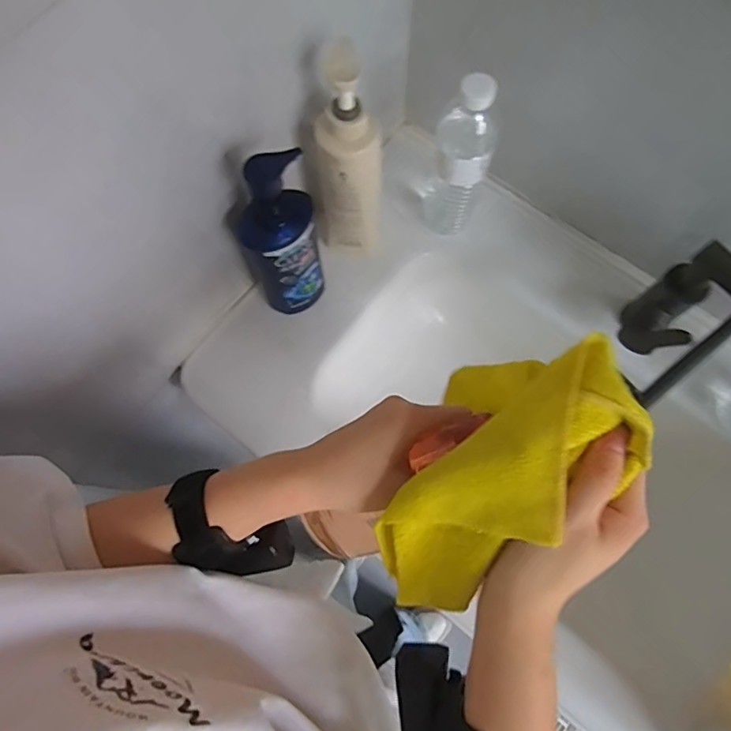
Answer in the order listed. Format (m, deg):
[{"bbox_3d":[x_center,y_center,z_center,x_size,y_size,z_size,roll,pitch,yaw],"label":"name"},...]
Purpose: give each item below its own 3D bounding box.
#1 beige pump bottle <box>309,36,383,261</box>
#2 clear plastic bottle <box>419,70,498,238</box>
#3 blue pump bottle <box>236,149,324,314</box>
[{"bbox_3d":[-0.021,-0.211,0.564,0.076,0.260,0.076,-7,75,-2],"label":"beige pump bottle"},{"bbox_3d":[0.101,-0.220,0.573,0.063,0.213,0.053,18,76,4],"label":"clear plastic bottle"},{"bbox_3d":[-0.087,-0.122,0.557,0.075,0.259,0.055,-16,76,-5],"label":"blue pump bottle"}]

